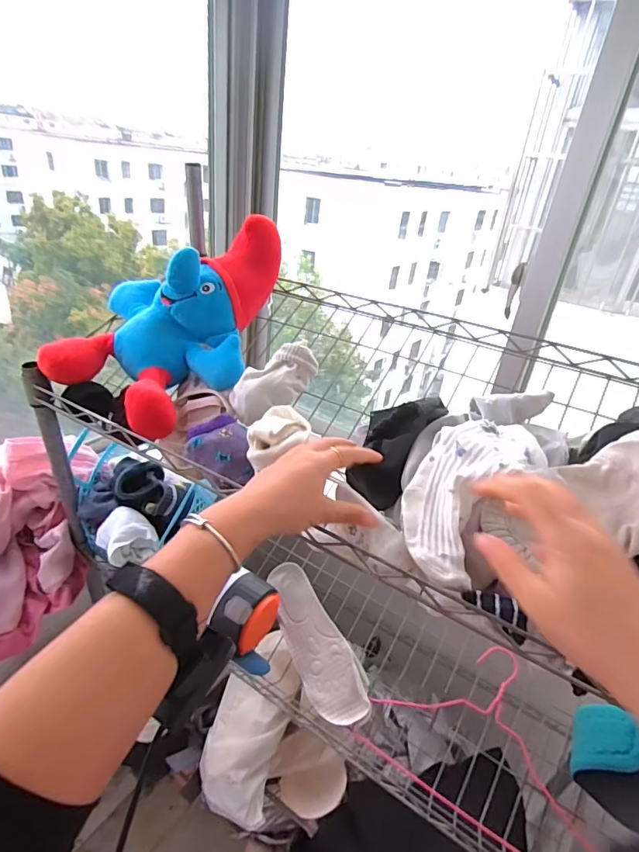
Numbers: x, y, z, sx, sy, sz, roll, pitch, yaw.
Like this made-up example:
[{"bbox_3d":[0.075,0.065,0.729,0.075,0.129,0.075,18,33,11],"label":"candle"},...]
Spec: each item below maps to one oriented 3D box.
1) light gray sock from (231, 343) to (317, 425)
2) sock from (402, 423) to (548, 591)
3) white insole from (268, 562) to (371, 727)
[{"bbox_3d":[-0.059,-0.057,0.609,0.127,0.055,0.053,-38,44,-8],"label":"light gray sock"},{"bbox_3d":[0.131,0.057,0.422,0.091,0.036,0.167,25,72,28],"label":"sock"},{"bbox_3d":[-0.008,0.327,0.716,0.088,0.012,0.245,-31,59,8],"label":"white insole"}]

